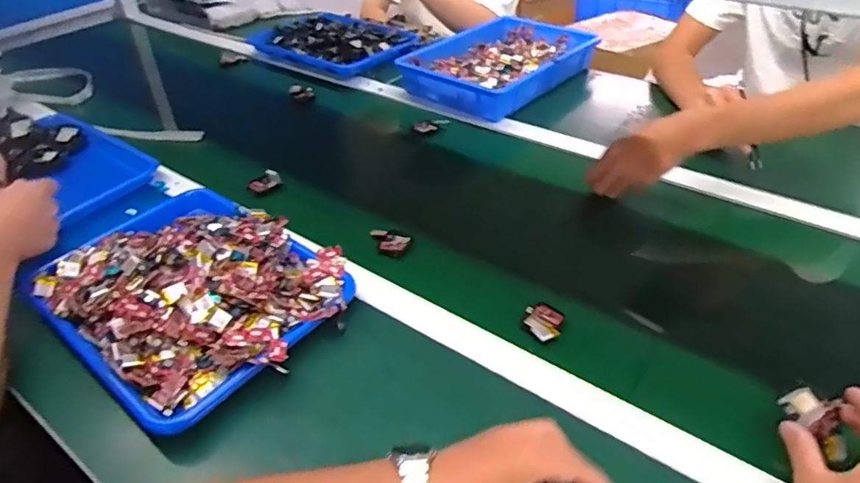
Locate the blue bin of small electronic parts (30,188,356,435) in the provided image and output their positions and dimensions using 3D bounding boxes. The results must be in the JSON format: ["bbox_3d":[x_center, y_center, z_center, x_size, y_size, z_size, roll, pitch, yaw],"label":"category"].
[{"bbox_3d":[-0.272,0.035,0.625,0.333,0.071,0.257,27,48,31],"label":"blue bin of small electronic parts"}]

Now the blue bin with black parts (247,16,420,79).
[{"bbox_3d":[-0.210,-0.434,1.204,0.320,0.041,0.233,27,48,31],"label":"blue bin with black parts"}]

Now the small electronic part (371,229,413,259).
[{"bbox_3d":[-0.055,0.001,0.732,0.058,0.015,0.036,20,44,25],"label":"small electronic part"}]

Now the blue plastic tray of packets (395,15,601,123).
[{"bbox_3d":[0.138,-0.358,1.110,0.380,0.054,0.265,-33,48,-31],"label":"blue plastic tray of packets"}]

